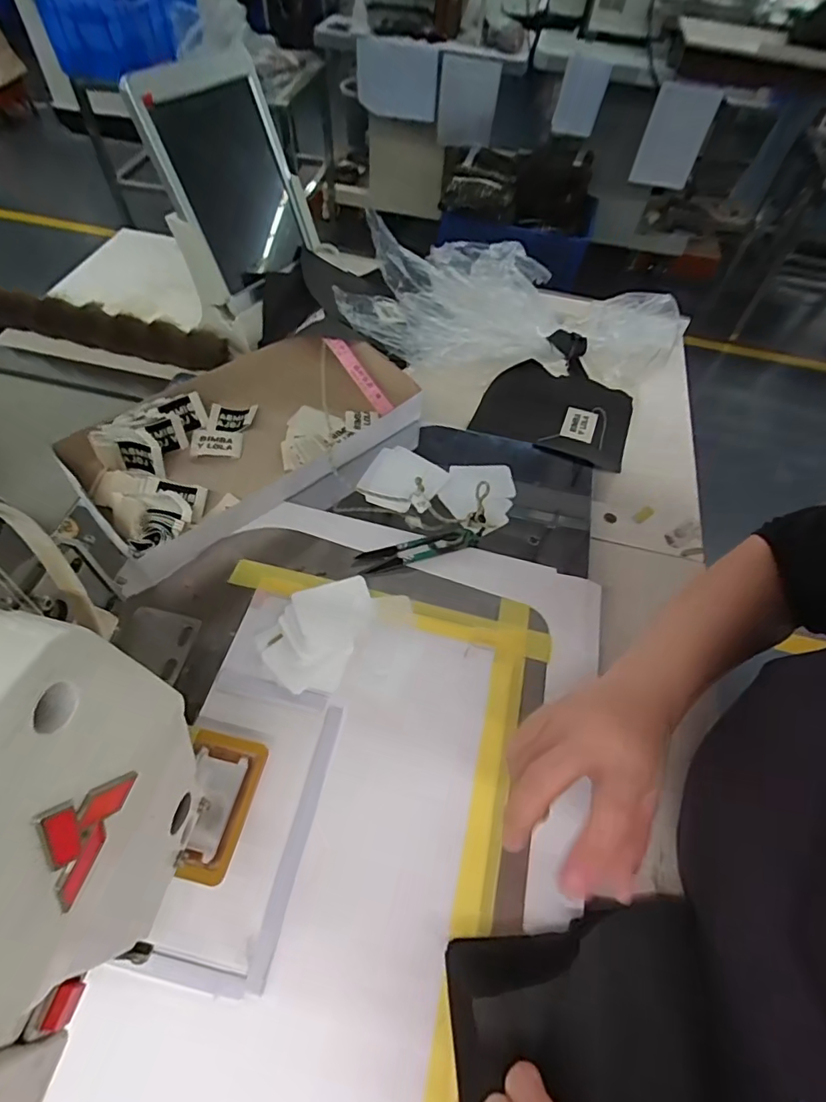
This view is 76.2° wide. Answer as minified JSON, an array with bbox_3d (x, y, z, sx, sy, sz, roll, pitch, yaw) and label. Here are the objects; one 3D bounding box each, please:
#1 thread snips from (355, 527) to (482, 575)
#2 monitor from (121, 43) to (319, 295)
[{"bbox_3d":[0.007,-0.003,0.459,0.111,0.004,0.024,-17,59,-13],"label":"thread snips"},{"bbox_3d":[-0.177,-0.377,0.535,0.126,0.189,0.039,-32,54,-9],"label":"monitor"}]

